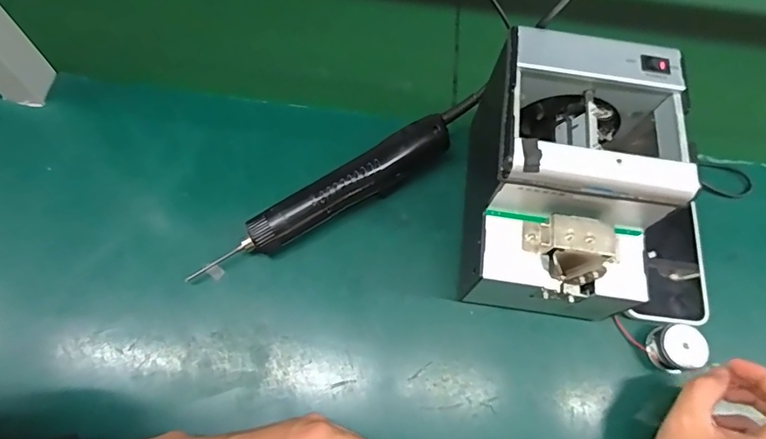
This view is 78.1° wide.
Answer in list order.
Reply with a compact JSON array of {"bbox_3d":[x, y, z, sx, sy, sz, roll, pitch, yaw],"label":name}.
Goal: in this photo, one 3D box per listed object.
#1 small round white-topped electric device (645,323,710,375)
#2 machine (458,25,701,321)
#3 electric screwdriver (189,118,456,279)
[{"bbox_3d":[0.248,0.109,0.401,0.034,0.027,0.037,1,67,-2],"label":"small round white-topped electric device"},{"bbox_3d":[0.142,-0.025,0.382,0.126,0.151,0.170,10,67,2],"label":"machine"},{"bbox_3d":[-0.050,-0.015,0.423,0.256,0.050,0.037,-31,72,-15],"label":"electric screwdriver"}]

